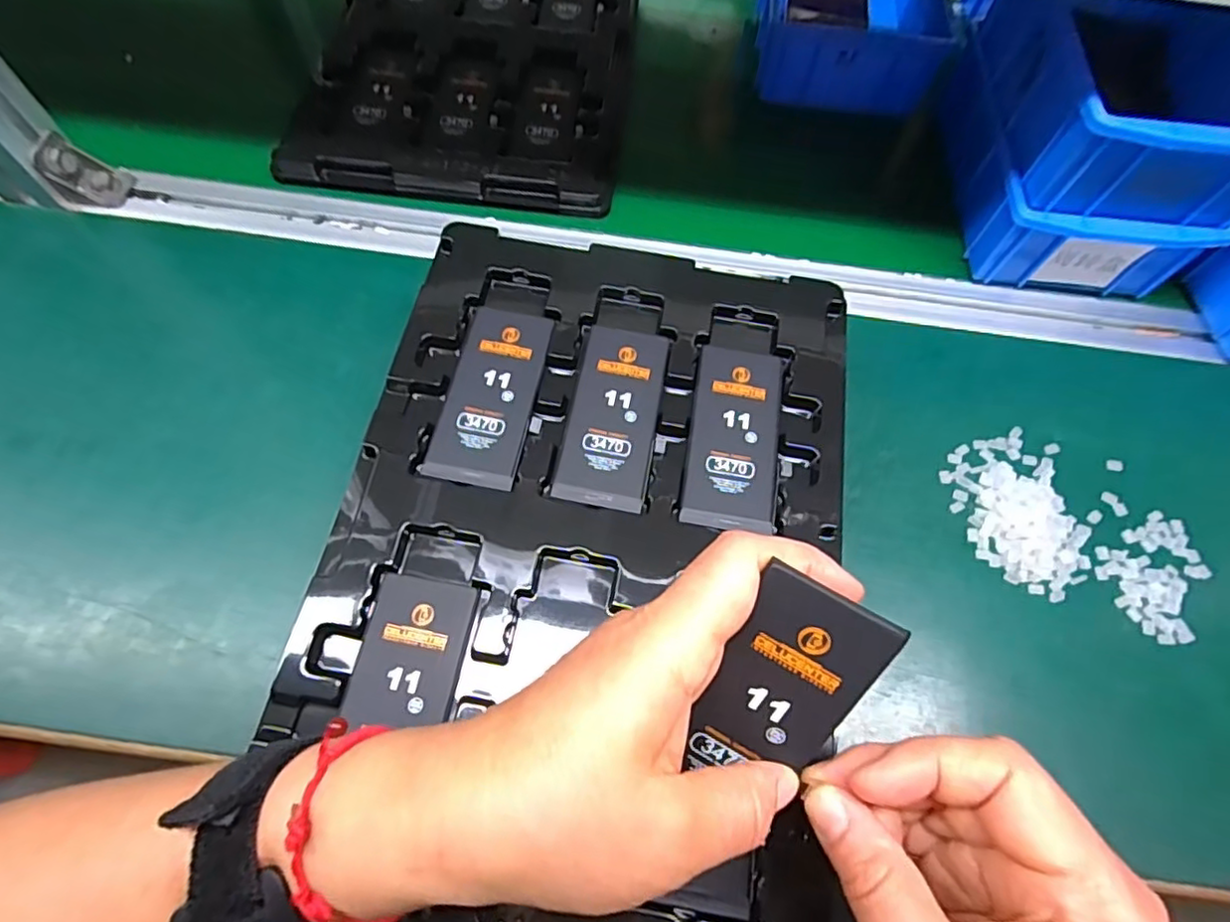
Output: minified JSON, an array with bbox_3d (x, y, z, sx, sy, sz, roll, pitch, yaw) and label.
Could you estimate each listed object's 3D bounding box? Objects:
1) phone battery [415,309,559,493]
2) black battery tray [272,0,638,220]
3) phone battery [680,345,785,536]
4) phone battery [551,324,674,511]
[{"bbox_3d":[-0.061,-0.034,0.315,0.043,0.004,0.098,12,66,2],"label":"phone battery"},{"bbox_3d":[-0.101,-0.323,0.494,0.223,0.021,0.316,6,66,-1],"label":"black battery tray"},{"bbox_3d":[0.060,-0.013,0.312,0.044,0.004,0.098,10,66,1],"label":"phone battery"},{"bbox_3d":[0.000,-0.024,0.314,0.042,0.004,0.098,11,66,1],"label":"phone battery"}]

